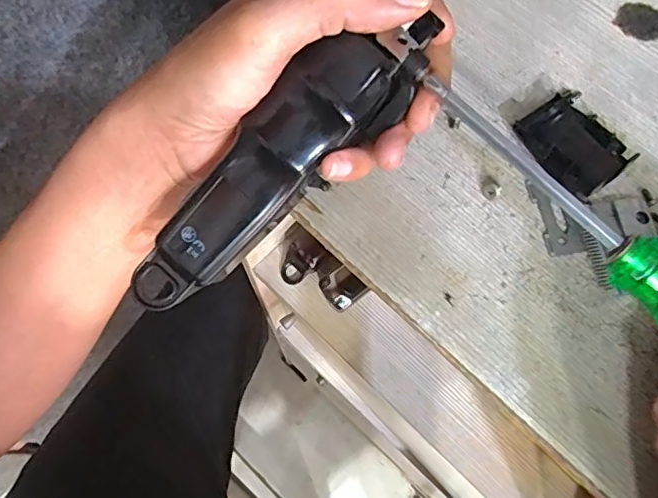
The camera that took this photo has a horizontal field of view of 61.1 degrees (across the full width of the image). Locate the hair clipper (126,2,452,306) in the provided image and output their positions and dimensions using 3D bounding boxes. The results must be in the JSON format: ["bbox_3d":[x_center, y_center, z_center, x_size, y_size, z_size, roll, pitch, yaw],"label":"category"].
[{"bbox_3d":[-0.024,-0.038,0.250,0.161,0.033,0.044,-43,73,16],"label":"hair clipper"}]

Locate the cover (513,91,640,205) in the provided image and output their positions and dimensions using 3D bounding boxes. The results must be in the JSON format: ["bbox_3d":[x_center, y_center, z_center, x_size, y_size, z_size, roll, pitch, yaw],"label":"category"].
[{"bbox_3d":[0.124,-0.053,0.280,0.043,0.011,0.050,-32,73,-12],"label":"cover"}]

